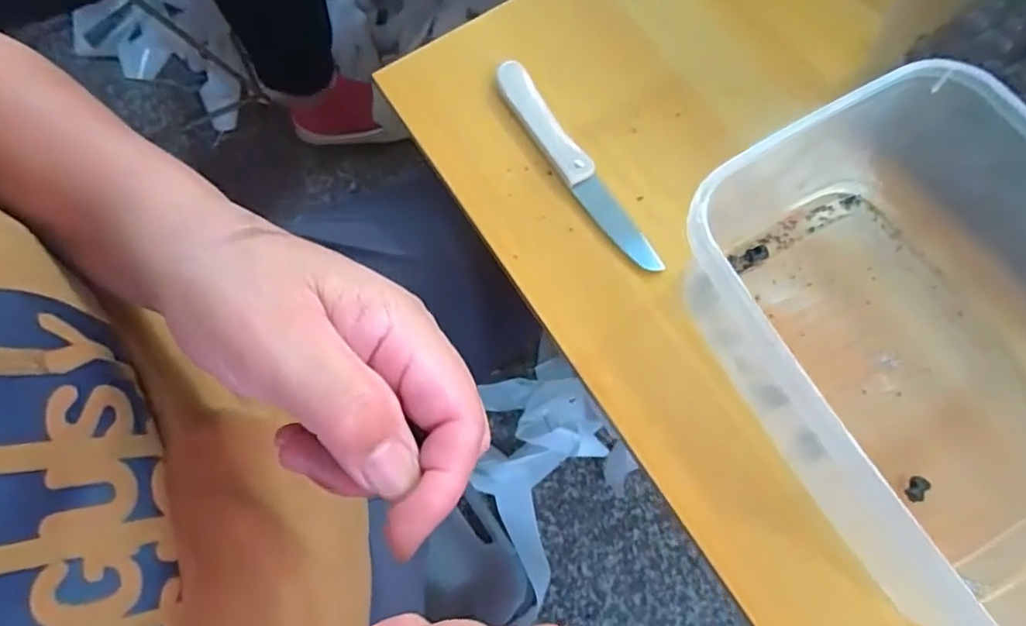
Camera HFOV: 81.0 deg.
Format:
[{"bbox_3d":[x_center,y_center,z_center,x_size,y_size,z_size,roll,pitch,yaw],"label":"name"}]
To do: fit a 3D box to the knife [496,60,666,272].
[{"bbox_3d":[0.036,-0.090,0.360,0.019,0.013,0.159,-31,74,-8],"label":"knife"}]

